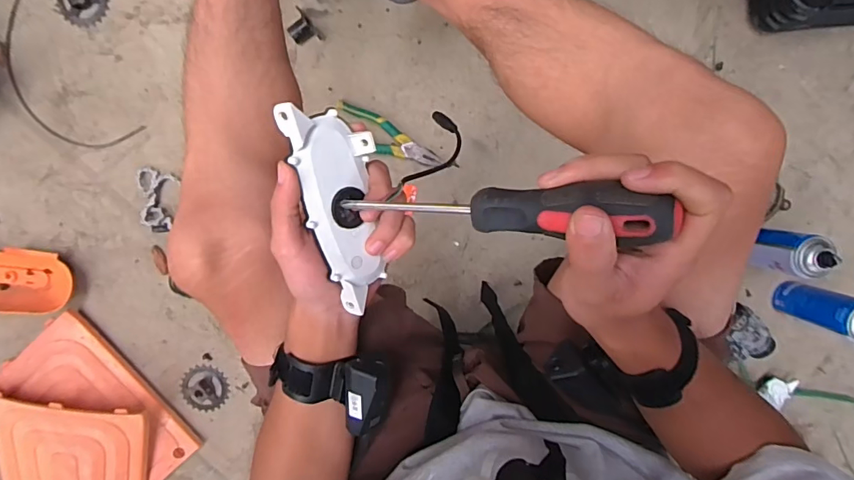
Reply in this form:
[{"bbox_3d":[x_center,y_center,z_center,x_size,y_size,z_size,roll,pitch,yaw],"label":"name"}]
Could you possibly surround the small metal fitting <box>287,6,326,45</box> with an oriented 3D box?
[{"bbox_3d":[-0.203,-0.341,0.765,0.041,0.033,0.056,-42,96,4],"label":"small metal fitting"}]

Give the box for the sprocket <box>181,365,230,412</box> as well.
[{"bbox_3d":[-0.406,0.271,0.860,0.084,0.009,0.086,4,98,-2],"label":"sprocket"}]

